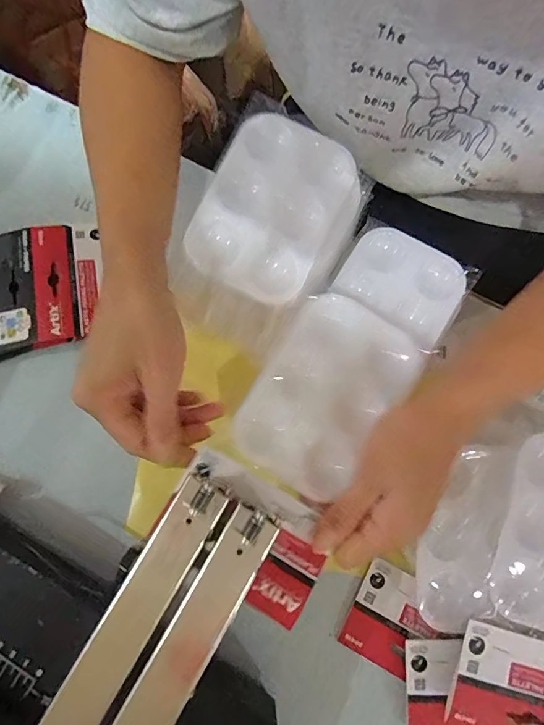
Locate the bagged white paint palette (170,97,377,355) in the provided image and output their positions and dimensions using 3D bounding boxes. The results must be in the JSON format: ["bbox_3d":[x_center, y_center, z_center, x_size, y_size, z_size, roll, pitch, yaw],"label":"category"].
[{"bbox_3d":[-0.002,-0.092,0.289,0.101,0.026,0.155,25,76,6],"label":"bagged white paint palette"}]

